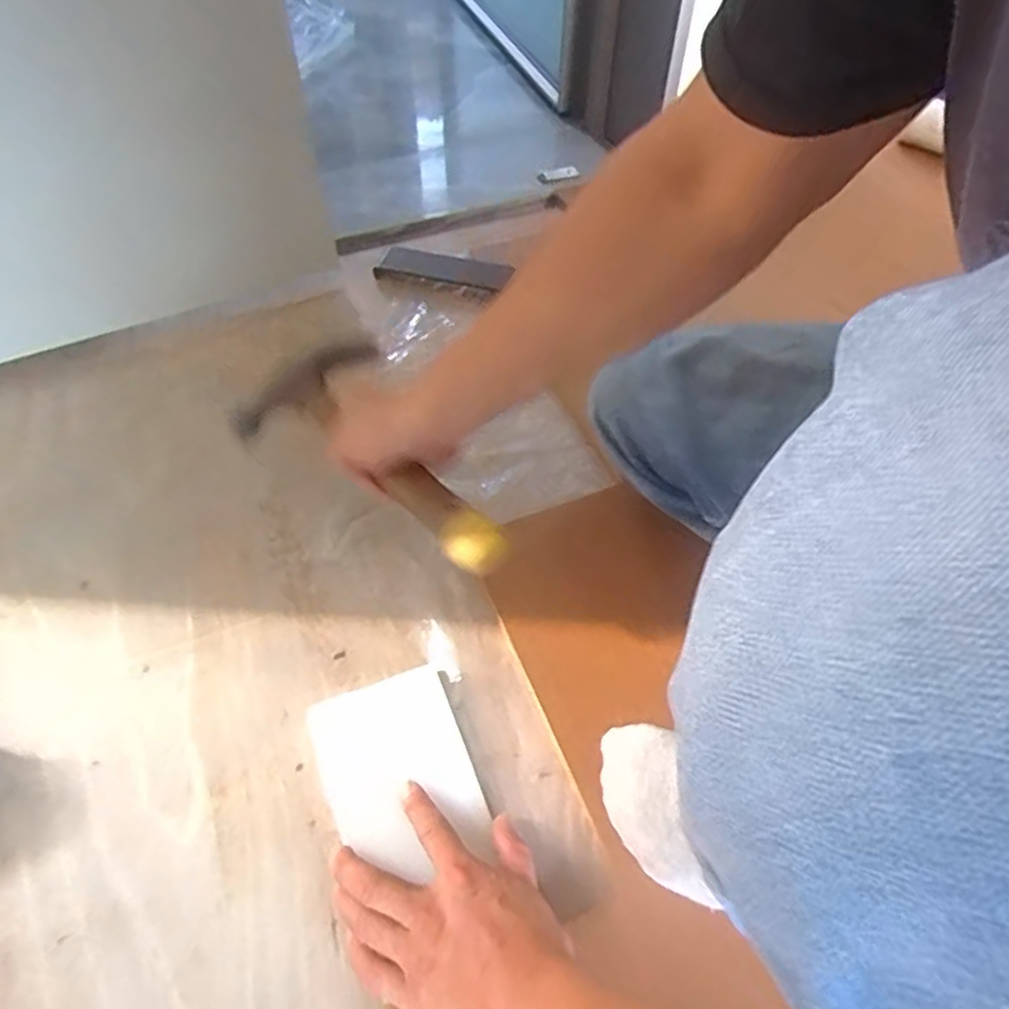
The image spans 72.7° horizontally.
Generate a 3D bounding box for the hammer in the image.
[{"bbox_3d":[-0.098,-0.036,0.544,0.099,0.050,0.270,-37,58,-24],"label":"hammer"}]

